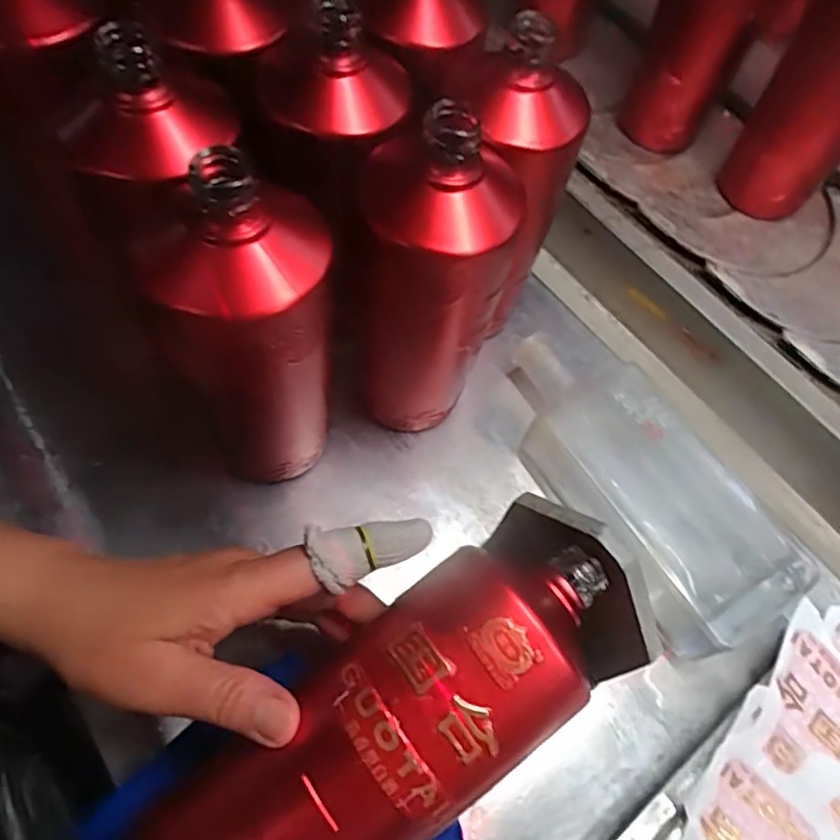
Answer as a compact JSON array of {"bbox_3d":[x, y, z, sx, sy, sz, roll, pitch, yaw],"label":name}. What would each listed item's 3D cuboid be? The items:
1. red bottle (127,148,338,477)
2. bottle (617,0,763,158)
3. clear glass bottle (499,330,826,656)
[{"bbox_3d":[-0.085,-0.037,0.316,0.070,0.208,0.073,-25,67,-14],"label":"red bottle"},{"bbox_3d":[0.226,-0.316,0.497,0.076,0.199,0.062,39,68,16],"label":"bottle"},{"bbox_3d":[0.136,0.035,0.407,0.107,0.046,0.230,-28,66,-17],"label":"clear glass bottle"}]

